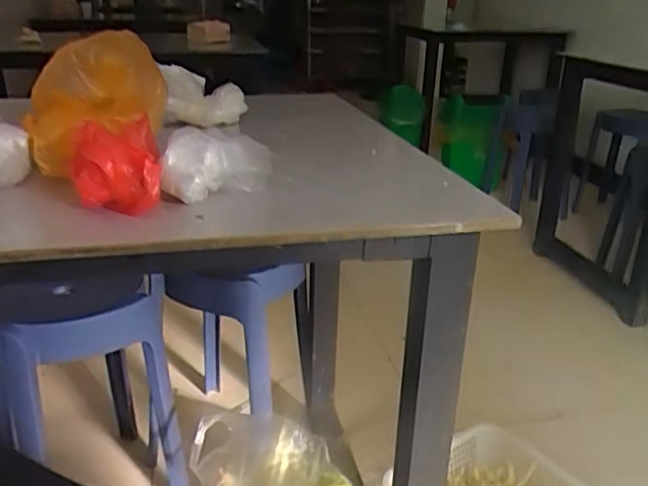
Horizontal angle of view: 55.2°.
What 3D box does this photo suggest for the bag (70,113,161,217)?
[{"bbox_3d":[-0.178,-0.063,0.527,0.073,0.067,0.078,-6,24,-15],"label":"bag"}]

